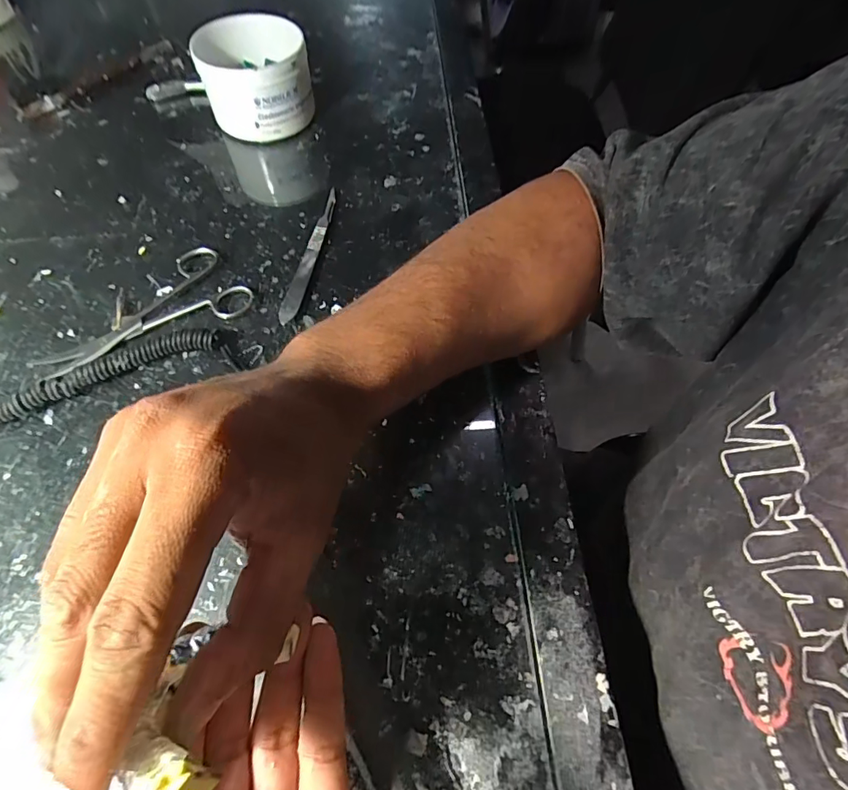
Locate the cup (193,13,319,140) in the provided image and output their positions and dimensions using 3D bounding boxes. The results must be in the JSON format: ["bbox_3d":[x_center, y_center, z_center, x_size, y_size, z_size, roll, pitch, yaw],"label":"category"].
[{"bbox_3d":[-0.146,-0.277,0.414,0.089,0.072,0.084,0,60,-1],"label":"cup"}]

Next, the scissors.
[{"bbox_3d":[-0.191,-0.053,0.319,0.134,0.010,0.075,-37,67,-20],"label":"scissors"}]

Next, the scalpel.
[{"bbox_3d":[-0.083,-0.107,0.353,0.011,0.008,0.133,8,60,4],"label":"scalpel"}]

